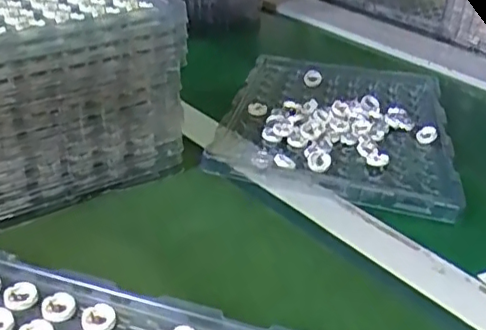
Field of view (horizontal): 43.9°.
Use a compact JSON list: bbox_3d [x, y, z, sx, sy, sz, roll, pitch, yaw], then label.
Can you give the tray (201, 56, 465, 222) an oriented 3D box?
[{"bbox_3d":[0.122,-0.068,0.743,0.251,0.019,0.387,9,31,8],"label":"tray"}]

